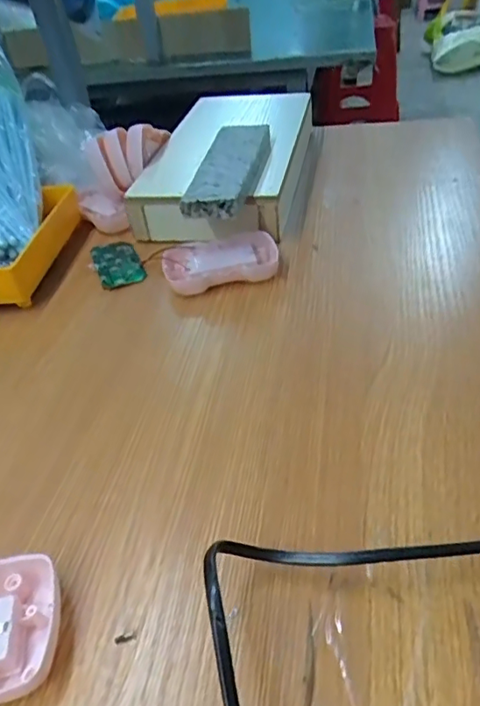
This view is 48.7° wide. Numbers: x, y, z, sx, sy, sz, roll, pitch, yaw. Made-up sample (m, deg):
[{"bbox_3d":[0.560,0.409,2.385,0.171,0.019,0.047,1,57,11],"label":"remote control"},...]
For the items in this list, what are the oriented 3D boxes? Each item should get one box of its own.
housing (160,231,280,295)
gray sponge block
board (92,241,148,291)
[{"bbox_3d":[-0.015,-0.070,0.411,0.087,0.021,0.049,-9,40,-3],"label":"housing"},{"bbox_3d":[-0.008,-0.157,0.444,0.050,0.018,0.148,4,41,13],"label":"gray sponge block"},{"bbox_3d":[-0.104,-0.076,0.447,0.036,0.005,0.076,-19,42,-14],"label":"board"}]

